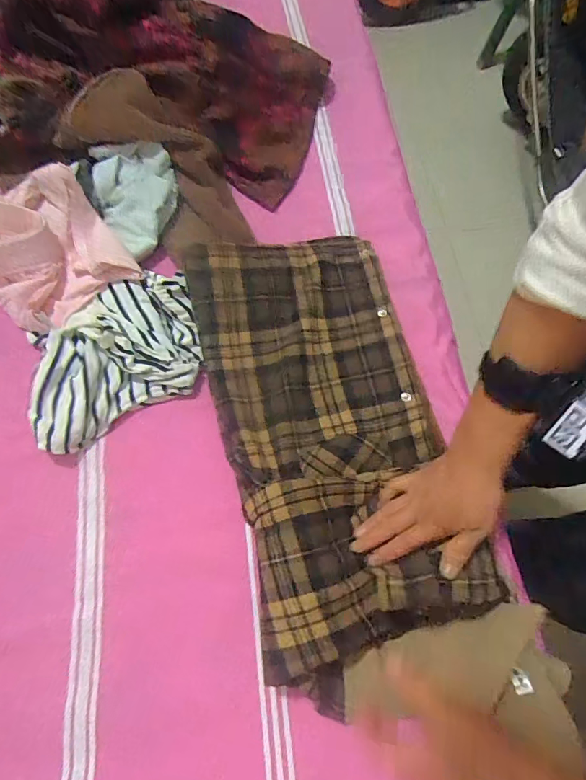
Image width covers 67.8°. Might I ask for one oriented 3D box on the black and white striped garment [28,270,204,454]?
[{"bbox_3d":[-0.216,-0.051,0.539,0.228,0.040,0.191,-25,70,-10],"label":"black and white striped garment"}]

